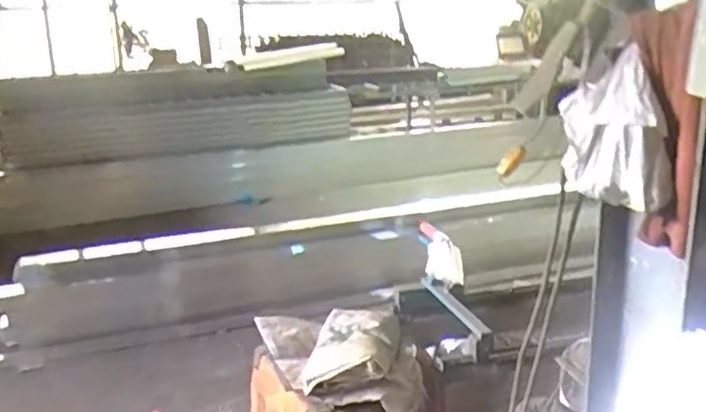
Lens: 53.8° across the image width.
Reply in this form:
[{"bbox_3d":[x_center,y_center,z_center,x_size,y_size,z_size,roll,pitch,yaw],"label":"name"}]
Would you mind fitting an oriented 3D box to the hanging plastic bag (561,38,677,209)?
[{"bbox_3d":[0.441,-0.124,1.174,0.084,0.226,0.190,-7,17,-18],"label":"hanging plastic bag"}]

